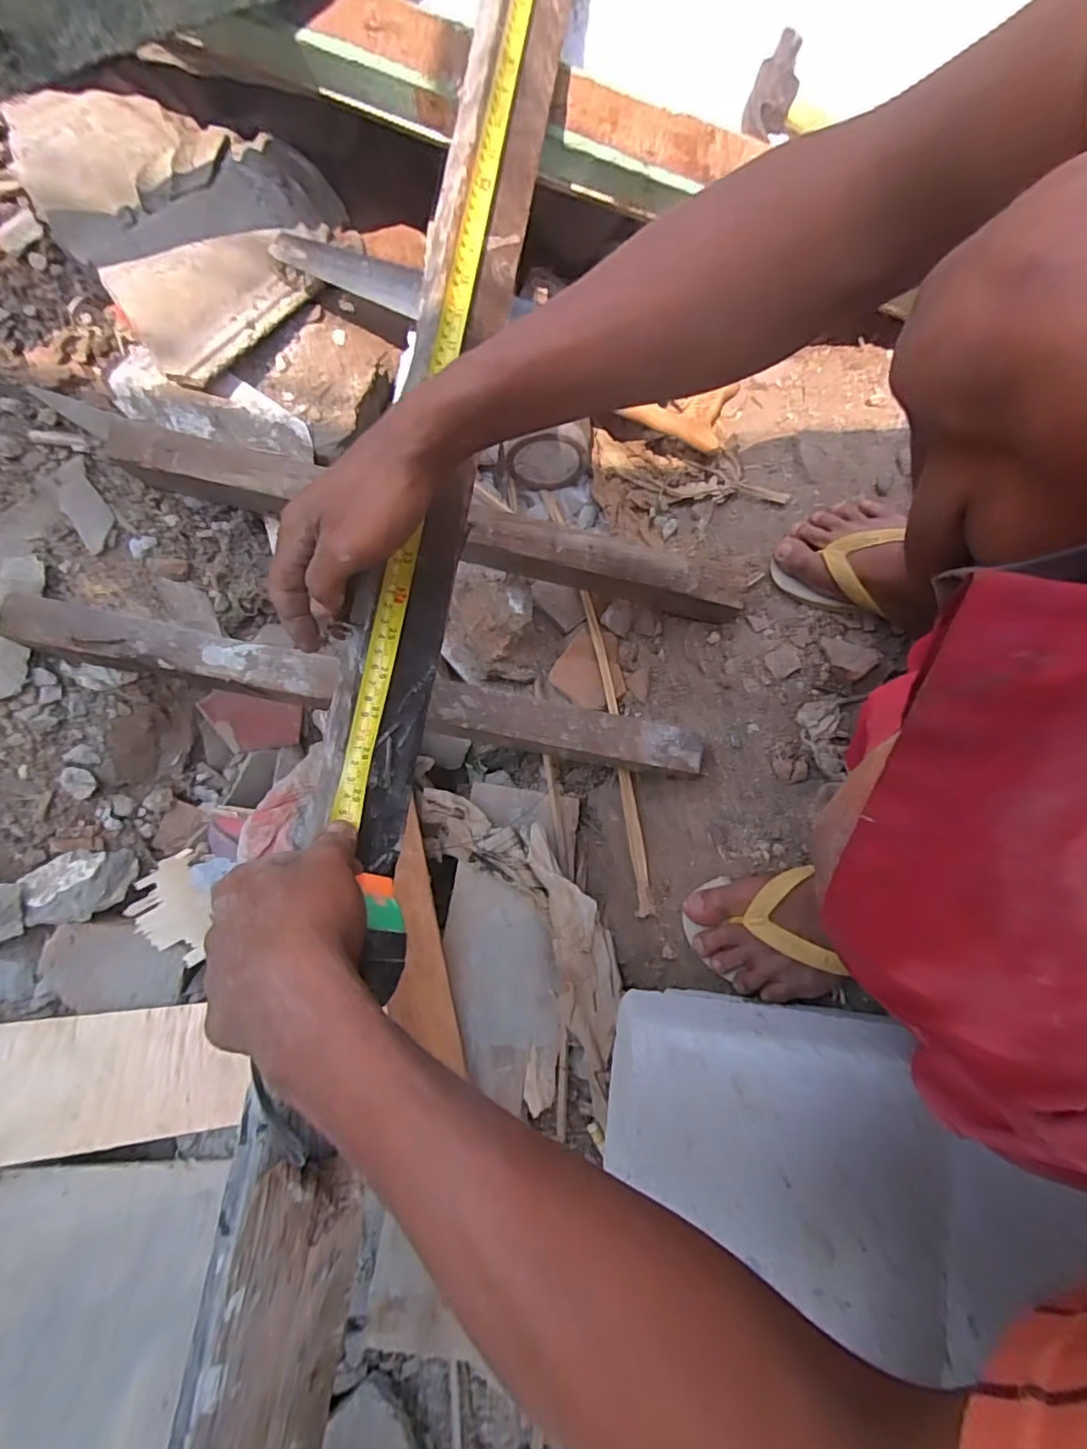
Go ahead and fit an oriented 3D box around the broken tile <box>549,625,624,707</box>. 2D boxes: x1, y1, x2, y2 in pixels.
[{"bbox_3d":[0.054,-0.059,0.622,0.075,0.011,0.091,33,64,5],"label":"broken tile"}]

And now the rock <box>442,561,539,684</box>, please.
[{"bbox_3d":[-0.056,-0.091,0.613,0.102,0.078,0.104,6,77,0],"label":"rock"}]

